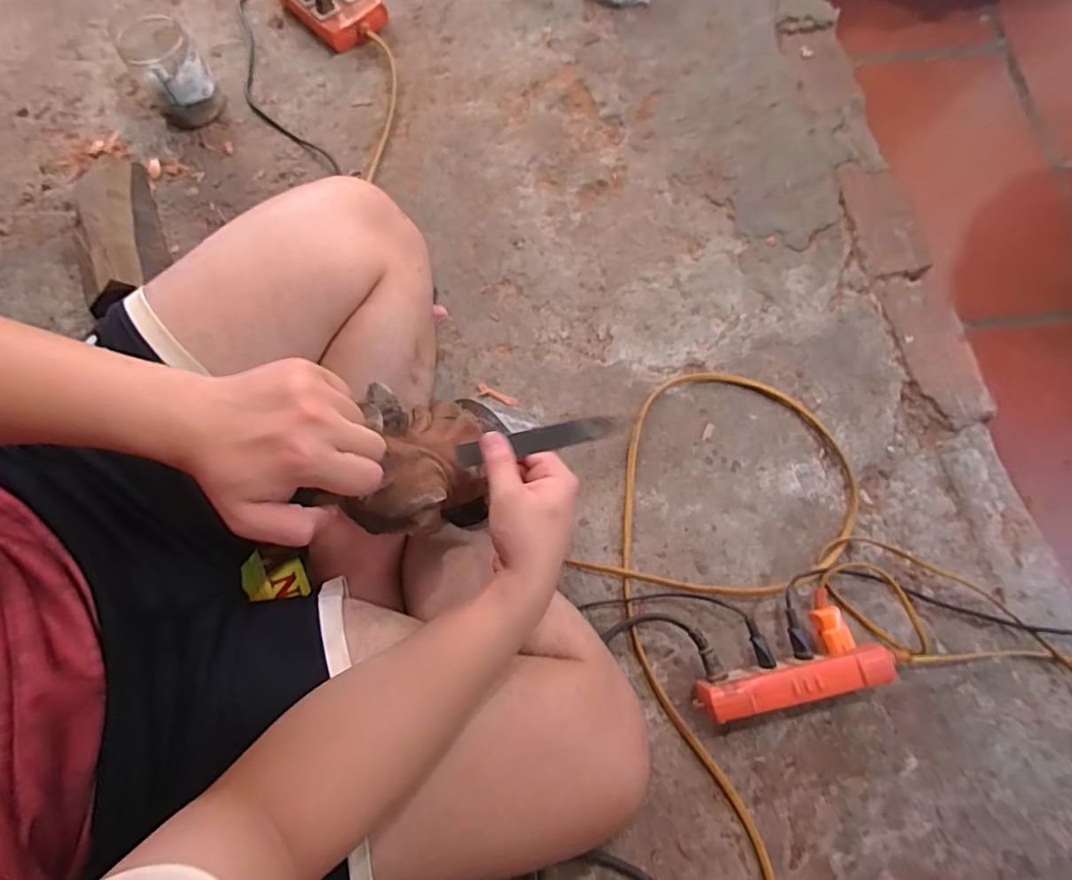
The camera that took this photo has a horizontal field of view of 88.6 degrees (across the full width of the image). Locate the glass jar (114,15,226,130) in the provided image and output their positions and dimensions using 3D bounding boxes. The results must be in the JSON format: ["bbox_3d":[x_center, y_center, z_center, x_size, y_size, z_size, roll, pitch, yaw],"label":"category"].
[{"bbox_3d":[-0.521,-0.526,0.784,0.092,0.107,0.102,-35,79,-10],"label":"glass jar"}]

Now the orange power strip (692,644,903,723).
[{"bbox_3d":[0.268,0.250,0.575,0.199,0.061,0.035,-11,76,-4],"label":"orange power strip"}]

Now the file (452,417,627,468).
[{"bbox_3d":[0.002,0.000,0.433,0.132,0.005,0.019,-12,76,6],"label":"file"}]

